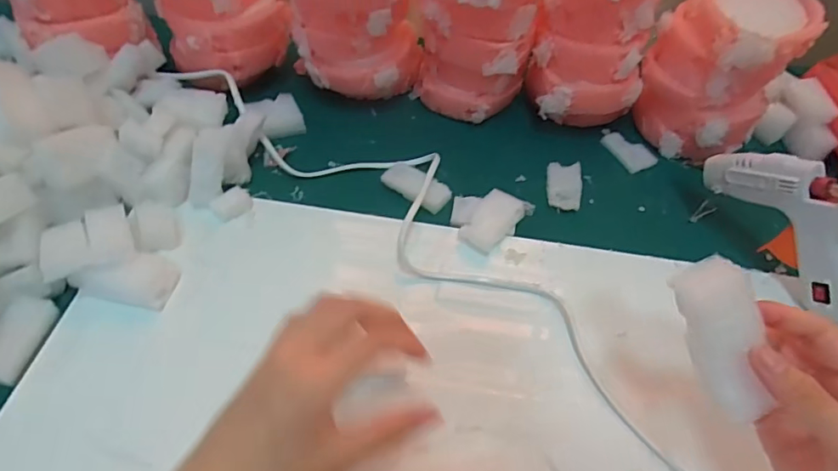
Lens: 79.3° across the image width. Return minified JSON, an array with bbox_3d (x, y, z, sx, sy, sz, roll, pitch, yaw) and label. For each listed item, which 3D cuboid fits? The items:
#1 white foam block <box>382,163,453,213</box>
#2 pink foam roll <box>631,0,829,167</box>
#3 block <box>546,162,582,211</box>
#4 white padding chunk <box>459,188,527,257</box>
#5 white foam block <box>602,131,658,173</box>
[{"bbox_3d":[-0.002,-0.041,0.429,0.058,0.012,0.028,32,57,20],"label":"white foam block"},{"bbox_3d":[0.269,-0.151,0.457,0.105,0.133,0.104,-35,62,-27],"label":"pink foam roll"},{"bbox_3d":[0.127,-0.045,0.442,0.029,0.011,0.049,8,52,3],"label":"block"},{"bbox_3d":[0.056,-0.009,0.397,0.030,0.020,0.052,32,57,20],"label":"white padding chunk"},{"bbox_3d":[0.197,-0.081,0.478,0.028,0.006,0.052,-23,57,-20],"label":"white foam block"}]

